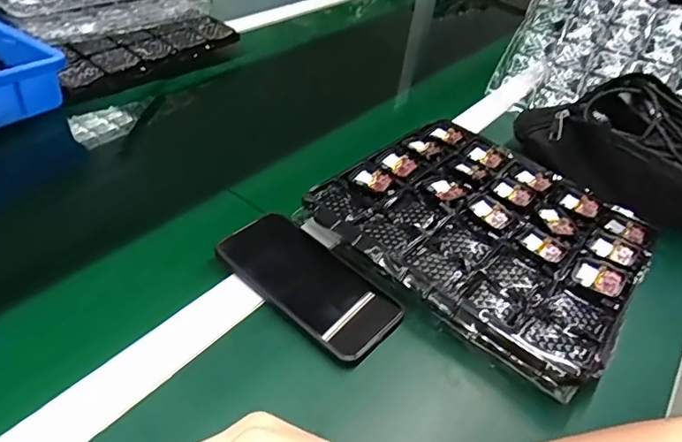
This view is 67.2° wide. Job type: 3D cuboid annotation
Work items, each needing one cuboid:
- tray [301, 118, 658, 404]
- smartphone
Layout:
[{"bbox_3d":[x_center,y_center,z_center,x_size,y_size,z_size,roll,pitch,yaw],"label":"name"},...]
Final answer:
[{"bbox_3d":[0.142,0.005,0.506,0.287,0.035,0.263,33,45,26],"label":"tray"},{"bbox_3d":[-0.026,0.049,0.436,0.160,0.010,0.079,36,44,25],"label":"smartphone"}]

